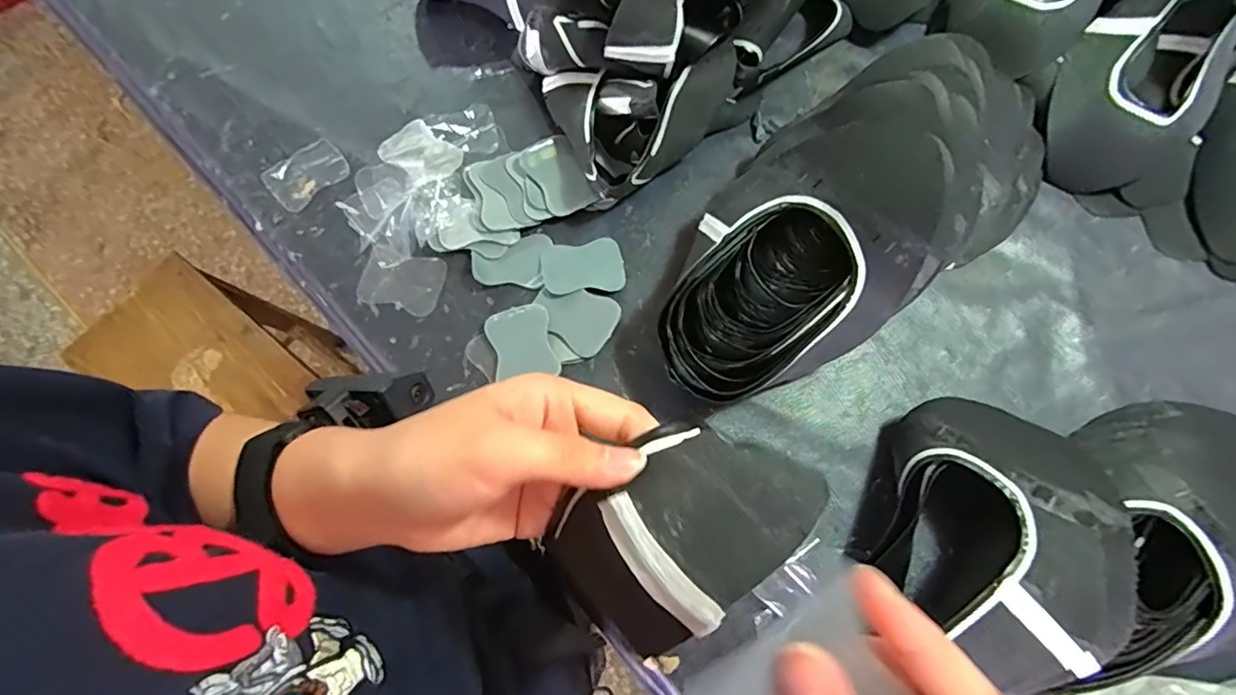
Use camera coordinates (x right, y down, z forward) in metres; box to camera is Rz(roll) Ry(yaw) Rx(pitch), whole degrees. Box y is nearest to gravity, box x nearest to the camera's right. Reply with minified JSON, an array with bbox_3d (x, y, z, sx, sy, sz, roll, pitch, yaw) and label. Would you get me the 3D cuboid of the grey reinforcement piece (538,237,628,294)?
[{"bbox_3d":[-0.034,-0.078,0.532,0.077,0.007,0.055,-7,64,-2],"label":"grey reinforcement piece"}]

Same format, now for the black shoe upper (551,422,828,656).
[{"bbox_3d":[0.030,0.064,0.212,0.100,0.034,0.065,-35,78,-11],"label":"black shoe upper"}]

